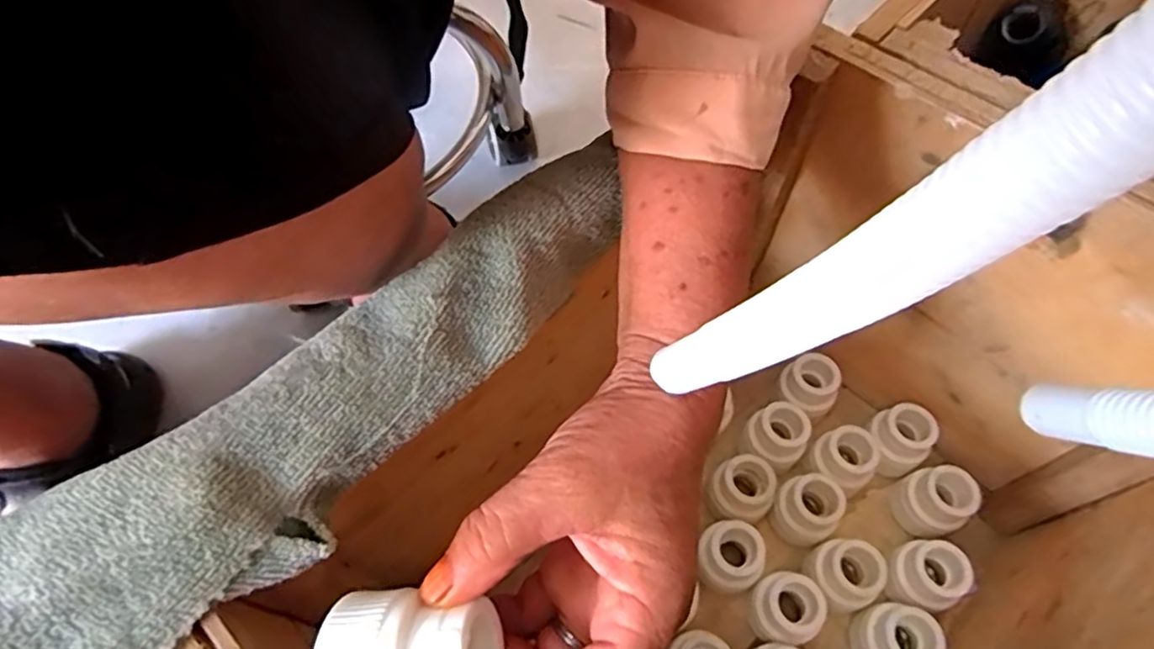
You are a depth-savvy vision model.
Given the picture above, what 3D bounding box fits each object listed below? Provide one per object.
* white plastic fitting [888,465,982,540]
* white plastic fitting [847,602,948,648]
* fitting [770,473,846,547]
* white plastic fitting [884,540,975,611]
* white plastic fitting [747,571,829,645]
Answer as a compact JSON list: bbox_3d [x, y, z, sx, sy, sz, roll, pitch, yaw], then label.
[{"bbox_3d":[0.244,0.121,0.448,0.037,0.049,0.041,-27,63,-15],"label":"white plastic fitting"},{"bbox_3d":[0.196,0.195,0.402,0.040,0.040,0.040,0,59,0],"label":"white plastic fitting"},{"bbox_3d":[0.154,0.128,0.444,0.038,0.048,0.039,-32,64,-17],"label":"fitting"},{"bbox_3d":[0.224,0.166,0.427,0.043,0.049,0.040,0,59,0],"label":"white plastic fitting"},{"bbox_3d":[0.131,0.180,0.412,0.036,0.043,0.039,0,59,0],"label":"white plastic fitting"}]

